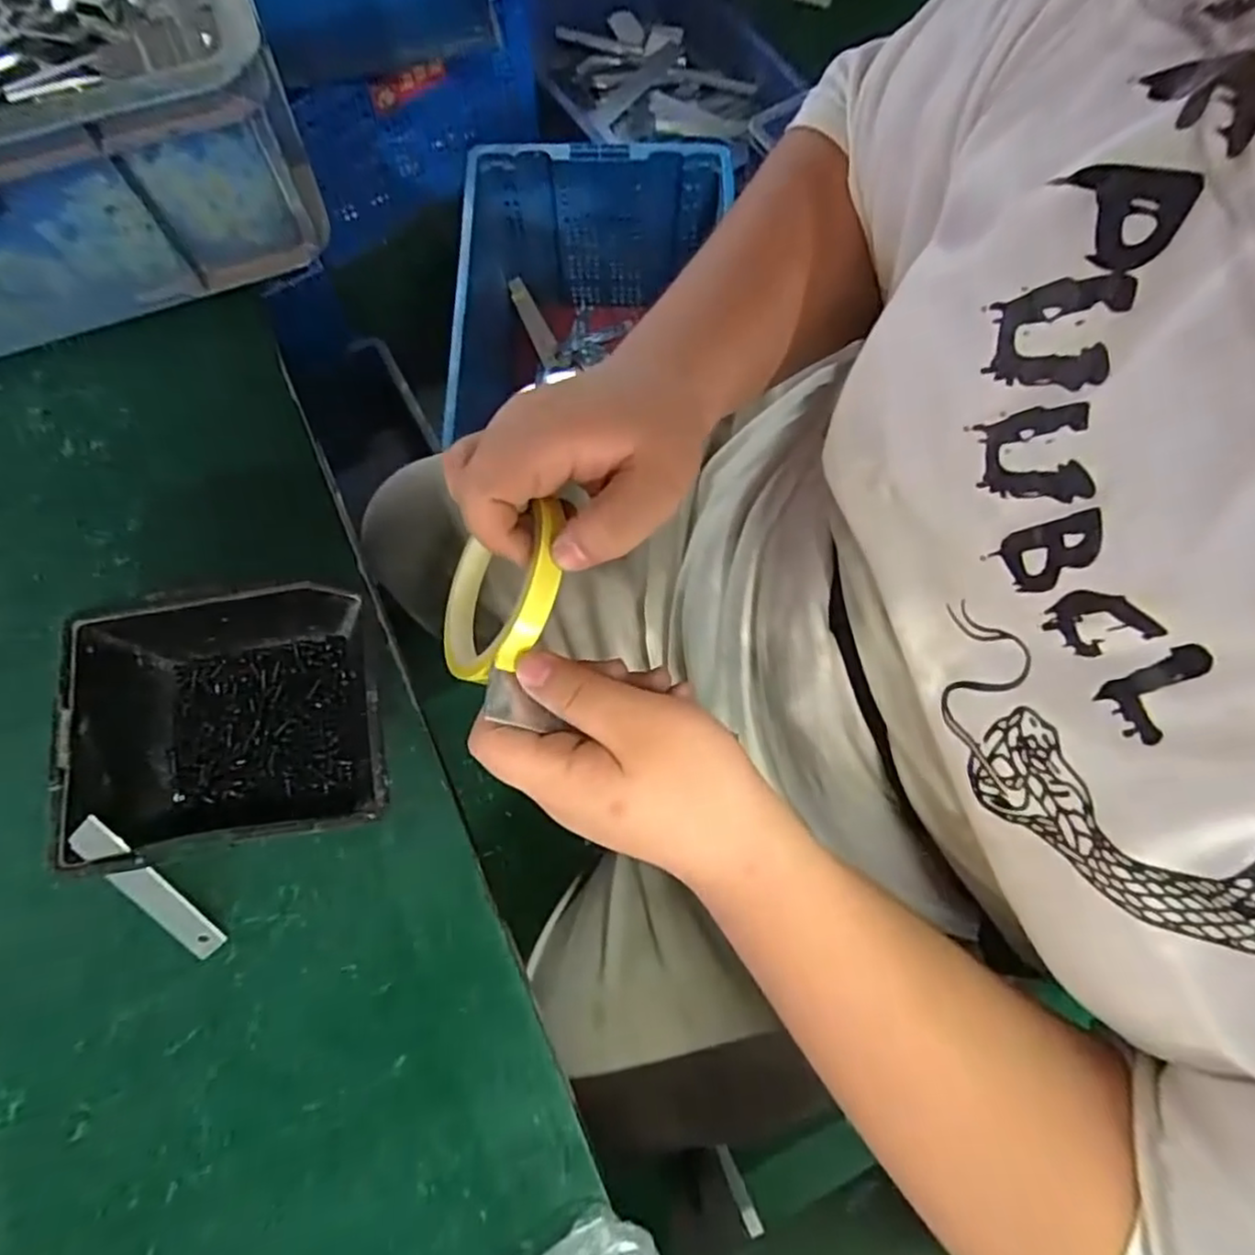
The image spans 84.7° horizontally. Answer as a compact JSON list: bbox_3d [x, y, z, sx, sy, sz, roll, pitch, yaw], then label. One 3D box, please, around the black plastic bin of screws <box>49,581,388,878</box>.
[{"bbox_3d":[-0.187,0.043,0.334,0.135,0.065,0.123,-10,73,-3],"label":"black plastic bin of screws"}]

